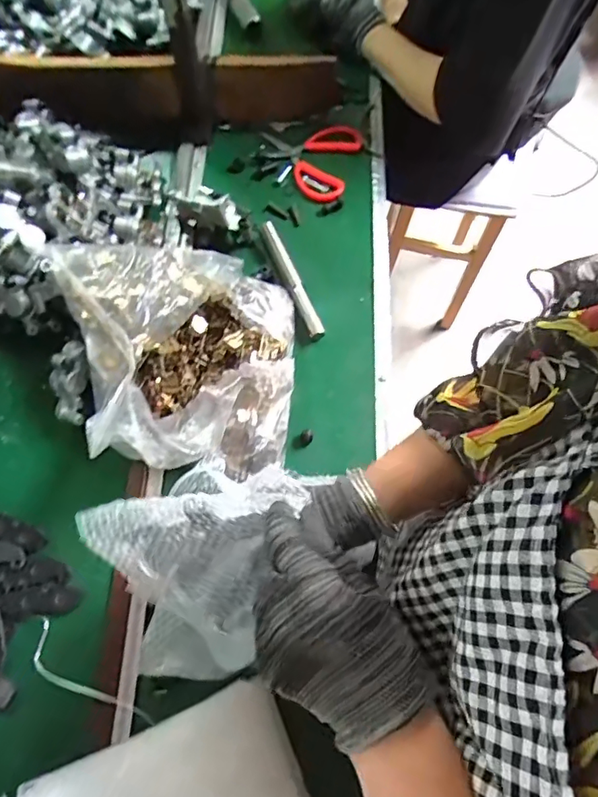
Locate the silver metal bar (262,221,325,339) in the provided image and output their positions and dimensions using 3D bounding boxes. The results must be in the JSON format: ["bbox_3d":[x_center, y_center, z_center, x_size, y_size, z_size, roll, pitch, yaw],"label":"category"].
[{"bbox_3d":[-0.012,-0.162,0.664,0.020,0.011,0.188,-21,68,-8],"label":"silver metal bar"}]

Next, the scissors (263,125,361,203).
[{"bbox_3d":[0.010,-0.366,0.745,0.149,0.017,0.138,19,69,9],"label":"scissors"}]

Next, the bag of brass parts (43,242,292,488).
[{"bbox_3d":[-0.142,-0.041,0.558,0.265,0.110,0.239,3,67,3],"label":"bag of brass parts"}]

